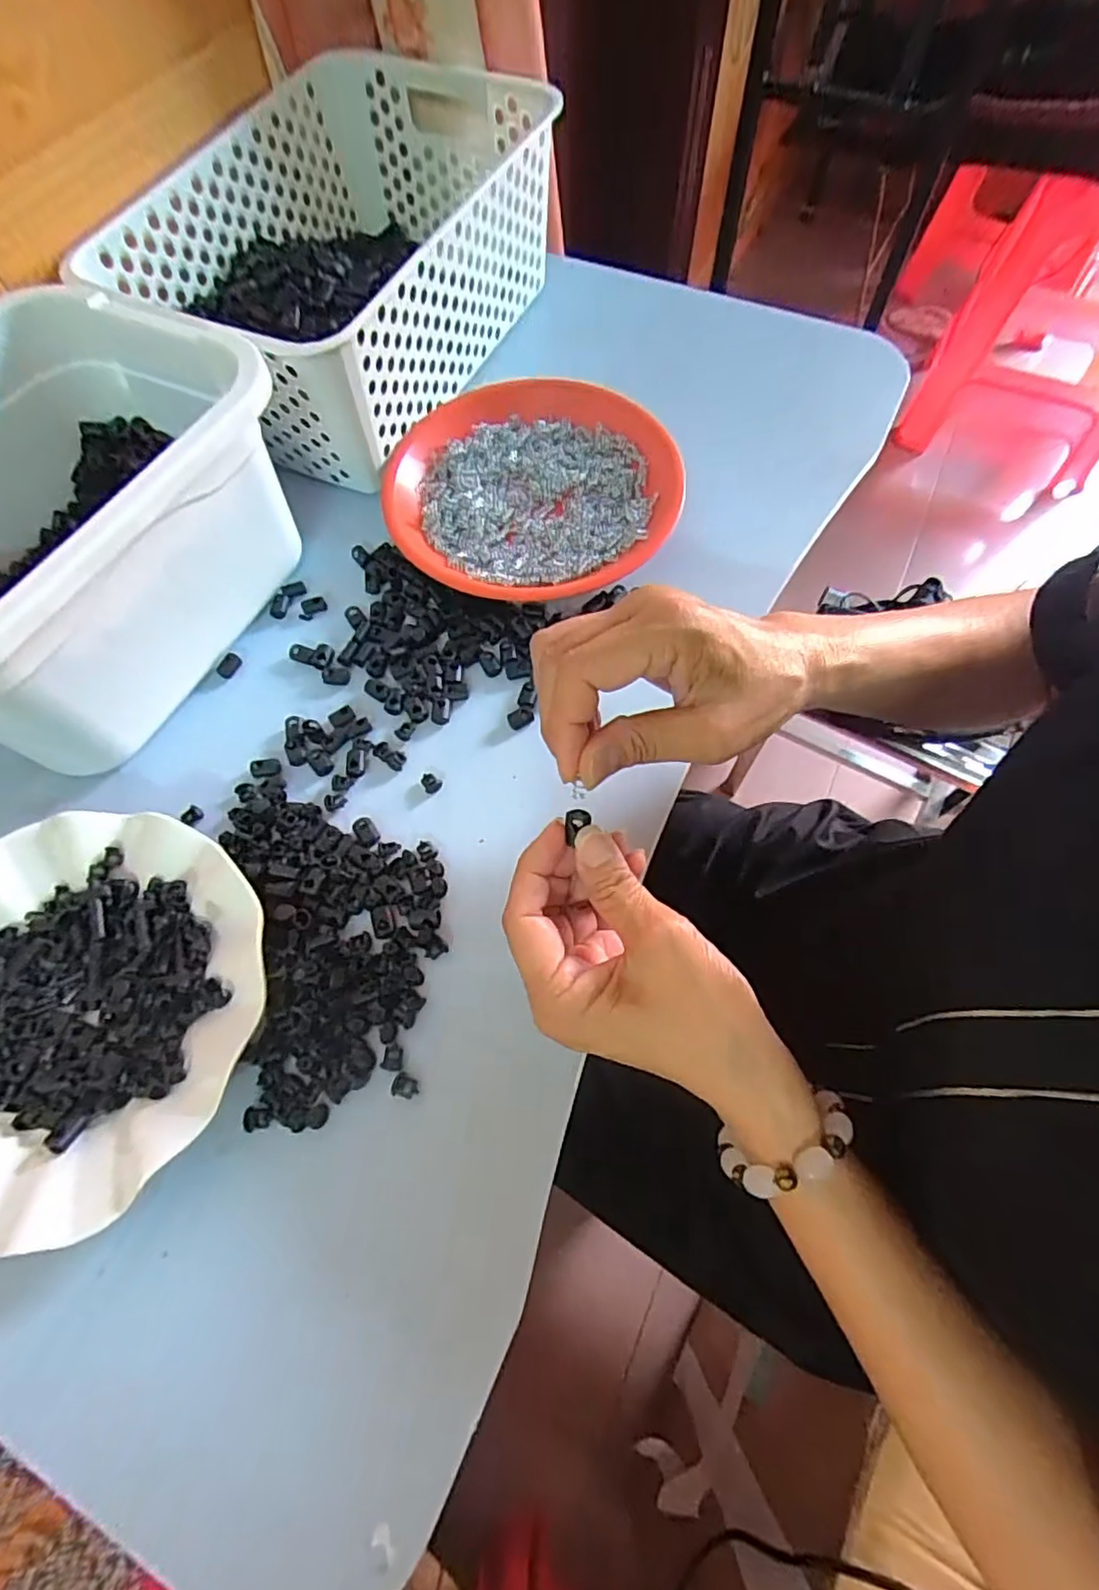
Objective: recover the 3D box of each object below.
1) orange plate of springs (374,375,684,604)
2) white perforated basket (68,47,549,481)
[{"bbox_3d":[-0.015,-0.214,0.431,0.194,0.018,0.184,-1,69,2],"label":"orange plate of springs"},{"bbox_3d":[-0.140,-0.389,0.455,0.203,0.101,0.303,26,70,12],"label":"white perforated basket"}]

